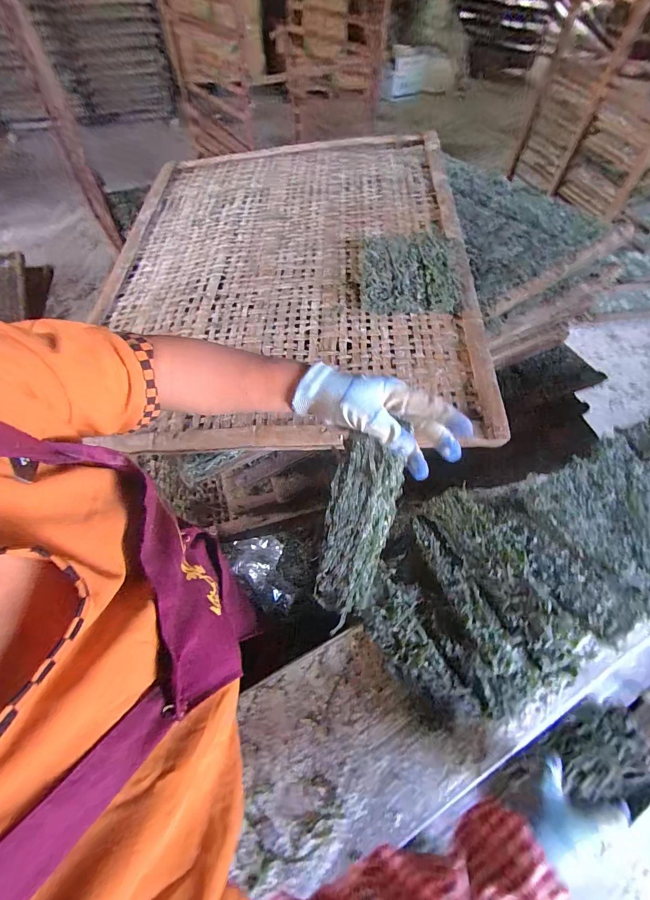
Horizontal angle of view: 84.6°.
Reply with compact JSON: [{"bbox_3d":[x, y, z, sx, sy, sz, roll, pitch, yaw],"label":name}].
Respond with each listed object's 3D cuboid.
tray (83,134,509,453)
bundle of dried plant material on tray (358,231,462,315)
[{"bbox_3d":[-0.109,-0.422,0.771,0.778,0.042,0.989,-2,60,8],"label":"tray"},{"bbox_3d":[0.160,-0.346,0.681,0.178,0.037,0.232,7,56,2],"label":"bundle of dried plant material on tray"}]

